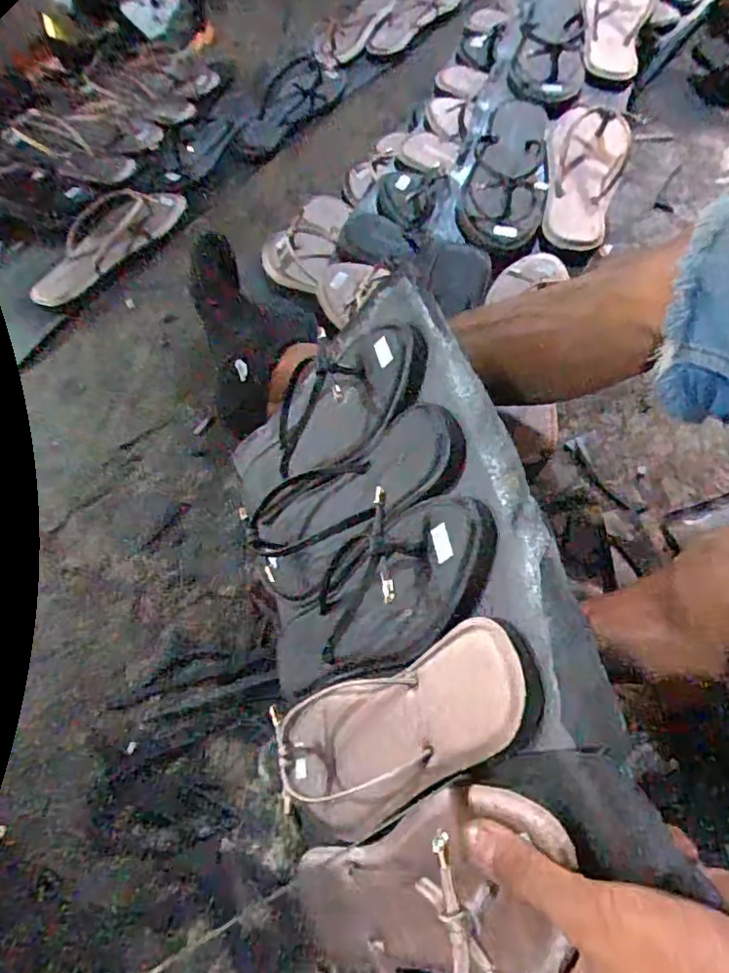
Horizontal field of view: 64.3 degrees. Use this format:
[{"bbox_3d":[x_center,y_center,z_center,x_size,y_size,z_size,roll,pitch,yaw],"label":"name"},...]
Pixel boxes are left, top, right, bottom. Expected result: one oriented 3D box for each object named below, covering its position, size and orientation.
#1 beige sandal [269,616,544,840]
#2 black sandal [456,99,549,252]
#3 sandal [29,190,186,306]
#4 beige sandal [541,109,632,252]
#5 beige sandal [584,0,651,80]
[{"bbox_3d":[0.006,0.152,0.353,0.039,0.227,0.090,12,51,-37],"label":"beige sandal"},{"bbox_3d":[0.166,-0.375,0.684,0.093,0.044,0.242,8,61,9],"label":"black sandal"},{"bbox_3d":[-0.347,-0.333,0.792,0.234,0.051,0.101,-39,64,-4],"label":"sandal"},{"bbox_3d":[0.251,-0.370,0.677,0.092,0.046,0.221,17,63,14],"label":"beige sandal"},{"bbox_3d":[0.336,-0.618,0.780,0.084,0.040,0.220,13,62,12],"label":"beige sandal"}]

